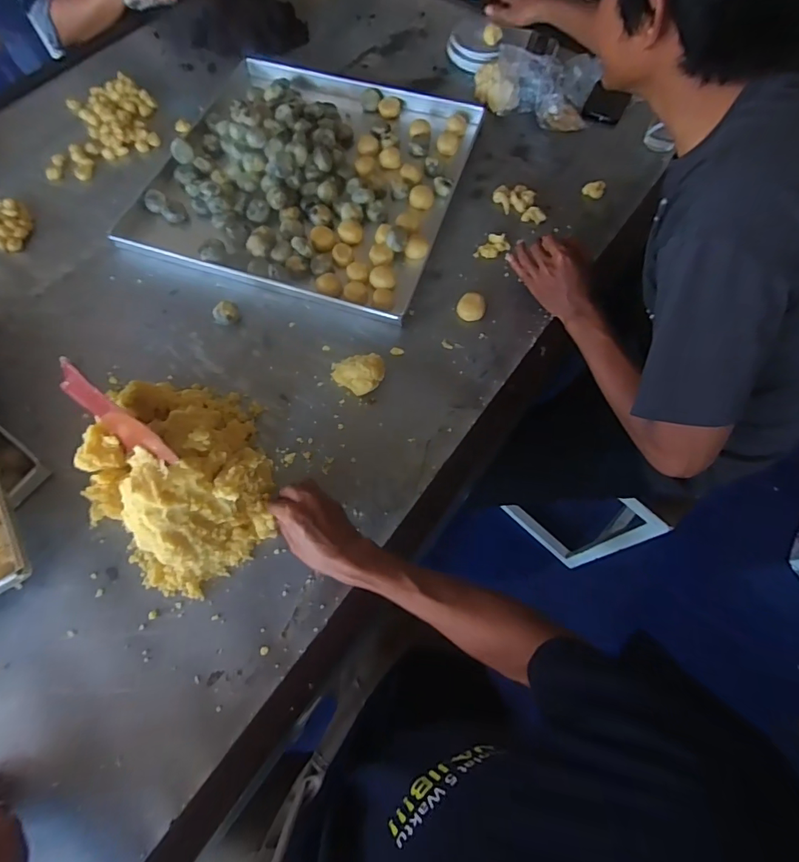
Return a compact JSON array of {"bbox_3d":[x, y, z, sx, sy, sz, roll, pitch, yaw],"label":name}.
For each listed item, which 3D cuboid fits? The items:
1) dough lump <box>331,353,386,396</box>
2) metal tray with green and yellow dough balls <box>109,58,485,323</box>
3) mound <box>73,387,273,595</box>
[{"bbox_3d":[-0.062,-0.087,0.663,0.079,0.036,0.067,10,67,4],"label":"dough lump"},{"bbox_3d":[-0.154,-0.479,0.817,0.510,0.063,0.542,17,67,7],"label":"metal tray with green and yellow dough balls"},{"bbox_3d":[-0.261,0.053,0.557,0.215,0.108,0.230,0,66,0],"label":"mound"}]

